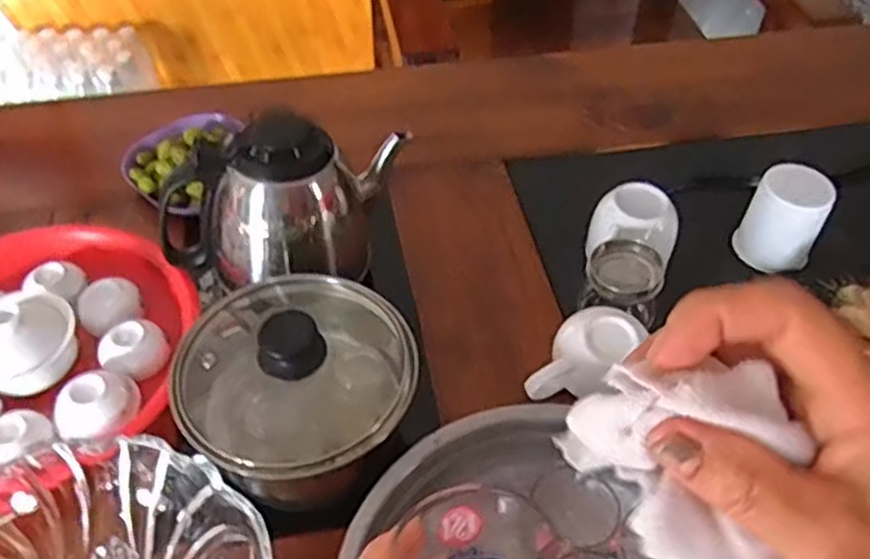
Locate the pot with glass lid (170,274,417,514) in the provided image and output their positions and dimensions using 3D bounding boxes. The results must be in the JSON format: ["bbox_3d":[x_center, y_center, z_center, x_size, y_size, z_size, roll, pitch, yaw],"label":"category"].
[{"bbox_3d":[-0.096,0.071,0.542,0.152,0.123,0.161,0,49,-1],"label":"pot with glass lid"}]

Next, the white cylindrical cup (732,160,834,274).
[{"bbox_3d":[0.321,-0.056,0.709,0.065,0.082,0.057,21,52,17],"label":"white cylindrical cup"}]

